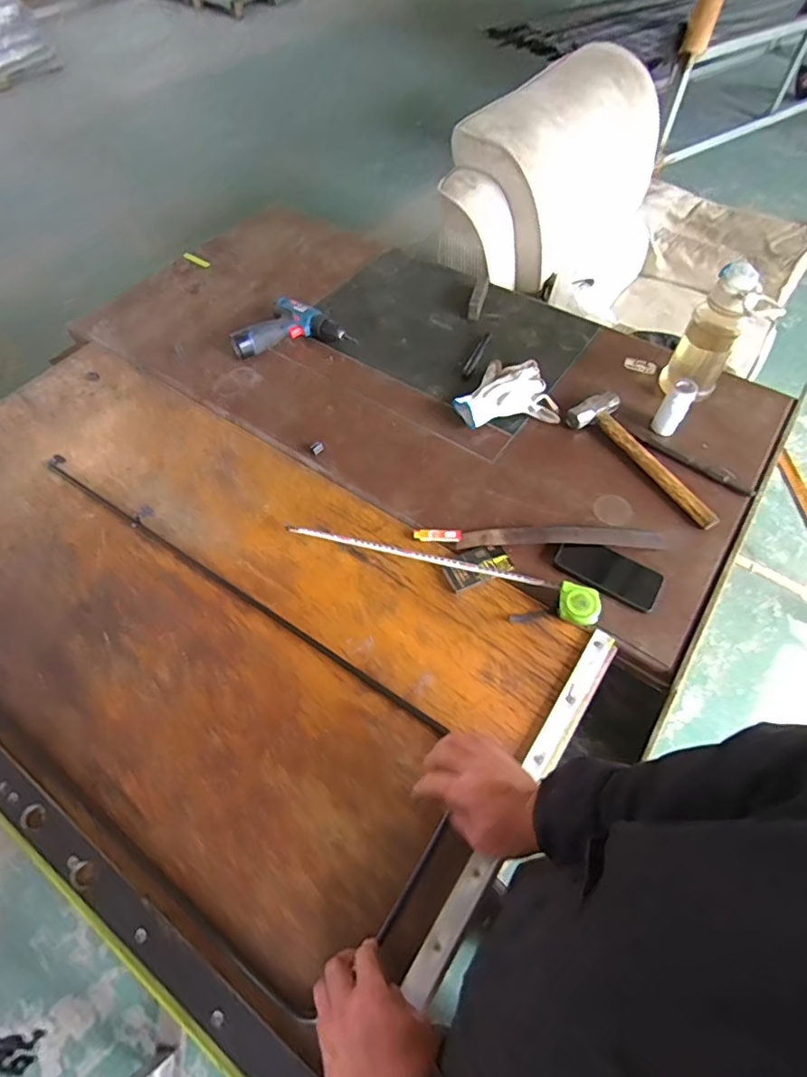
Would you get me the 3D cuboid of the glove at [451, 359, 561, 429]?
[{"bbox_3d":[0.189,-0.279,1.032,0.188,0.044,0.149,-6,57,-4],"label":"glove"}]

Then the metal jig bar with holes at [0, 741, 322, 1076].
[{"bbox_3d":[-0.432,0.351,0.649,0.849,0.014,0.053,30,61,18],"label":"metal jig bar with holes"}]

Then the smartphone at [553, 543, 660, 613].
[{"bbox_3d":[0.322,0.046,0.835,0.156,0.012,0.077,33,65,9],"label":"smartphone"}]

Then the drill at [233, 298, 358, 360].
[{"bbox_3d":[-0.228,-0.413,1.118,0.204,0.049,0.177,26,60,16],"label":"drill"}]

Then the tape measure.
[{"bbox_3d":[0.055,0.034,0.833,0.488,0.039,0.057,18,58,12],"label":"tape measure"}]

